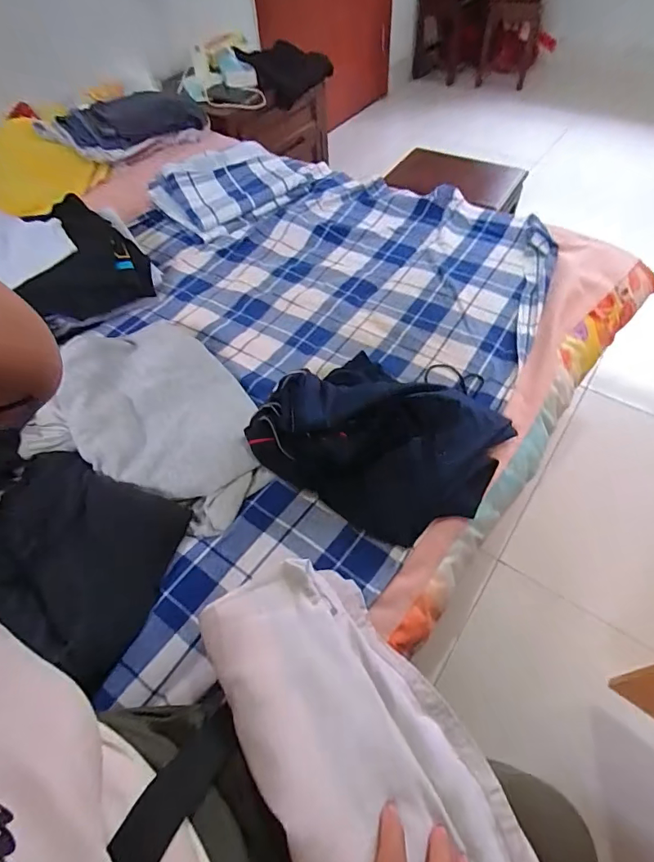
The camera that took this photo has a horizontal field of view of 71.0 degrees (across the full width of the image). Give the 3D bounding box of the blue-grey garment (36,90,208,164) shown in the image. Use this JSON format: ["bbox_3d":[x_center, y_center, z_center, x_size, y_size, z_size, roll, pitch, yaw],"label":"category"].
[{"bbox_3d":[-0.527,-0.799,1.197,0.415,0.057,0.259,-21,57,-10],"label":"blue-grey garment"}]

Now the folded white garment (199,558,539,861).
[{"bbox_3d":[0.043,0.273,0.368,0.154,0.083,0.376,-33,59,-17],"label":"folded white garment"}]

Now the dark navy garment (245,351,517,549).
[{"bbox_3d":[0.071,0.003,0.616,0.294,0.066,0.232,28,62,21],"label":"dark navy garment"}]

